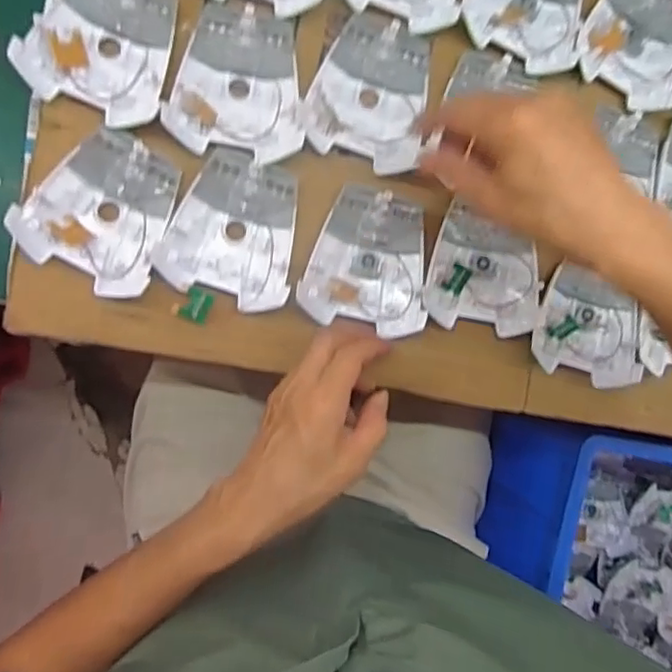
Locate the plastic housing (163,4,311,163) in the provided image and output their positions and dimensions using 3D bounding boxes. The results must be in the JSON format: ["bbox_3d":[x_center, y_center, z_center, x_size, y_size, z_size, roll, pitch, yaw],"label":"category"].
[{"bbox_3d":[-0.072,-0.189,0.475,0.097,0.016,0.109,6,92,-11],"label":"plastic housing"}]

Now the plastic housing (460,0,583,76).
[{"bbox_3d":[0.159,-0.275,0.510,0.096,0.016,0.111,21,89,-11],"label":"plastic housing"}]

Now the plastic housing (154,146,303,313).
[{"bbox_3d":[-0.074,-0.080,0.481,0.095,0.016,0.108,21,89,-11],"label":"plastic housing"}]

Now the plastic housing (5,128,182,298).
[{"bbox_3d":[-0.166,-0.091,0.461,0.096,0.018,0.106,31,87,-11],"label":"plastic housing"}]

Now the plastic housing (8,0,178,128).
[{"bbox_3d":[-0.167,-0.213,0.462,0.097,0.031,0.107,20,89,-11],"label":"plastic housing"}]

